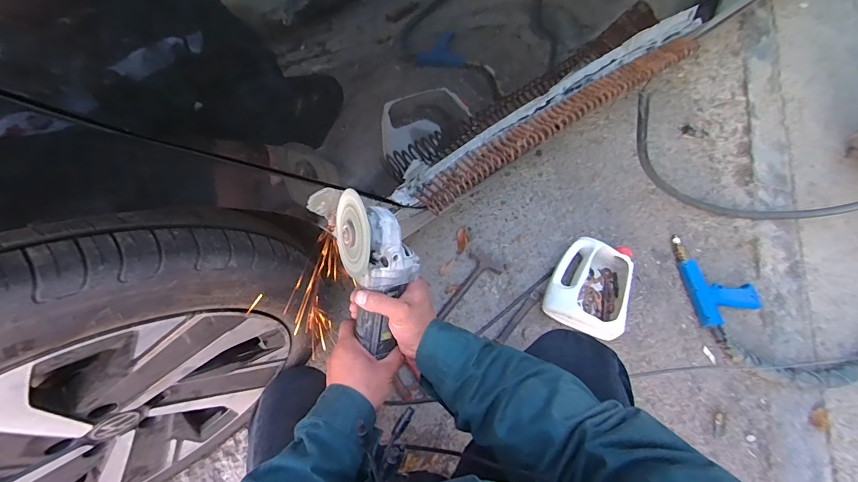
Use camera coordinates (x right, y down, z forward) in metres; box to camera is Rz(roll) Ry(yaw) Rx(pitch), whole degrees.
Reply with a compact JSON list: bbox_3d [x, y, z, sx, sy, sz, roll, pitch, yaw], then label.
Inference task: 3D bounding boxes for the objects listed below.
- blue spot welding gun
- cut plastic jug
[{"bbox_3d":[0.708,0.108,0.958,0.149,0.037,0.289,-8,65,-4],"label":"blue spot welding gun"},{"bbox_3d":[0.381,0.108,0.929,0.174,0.081,0.222,23,66,11],"label":"cut plastic jug"}]

